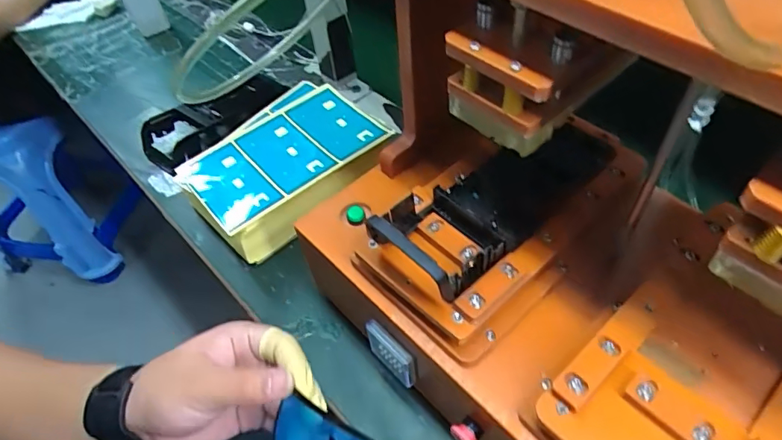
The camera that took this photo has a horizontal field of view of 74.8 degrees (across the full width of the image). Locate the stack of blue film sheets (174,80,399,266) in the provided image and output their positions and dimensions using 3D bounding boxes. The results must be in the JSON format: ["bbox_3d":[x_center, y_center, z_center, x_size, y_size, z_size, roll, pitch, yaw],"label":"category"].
[{"bbox_3d":[-0.119,-0.060,0.629,0.225,0.068,0.182,-36,56,-23],"label":"stack of blue film sheets"}]

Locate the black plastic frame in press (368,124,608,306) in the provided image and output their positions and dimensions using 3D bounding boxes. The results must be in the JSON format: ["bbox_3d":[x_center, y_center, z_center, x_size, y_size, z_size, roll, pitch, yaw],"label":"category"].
[{"bbox_3d":[0.084,-0.029,0.403,0.212,0.046,0.085,-37,56,-23],"label":"black plastic frame in press"}]

